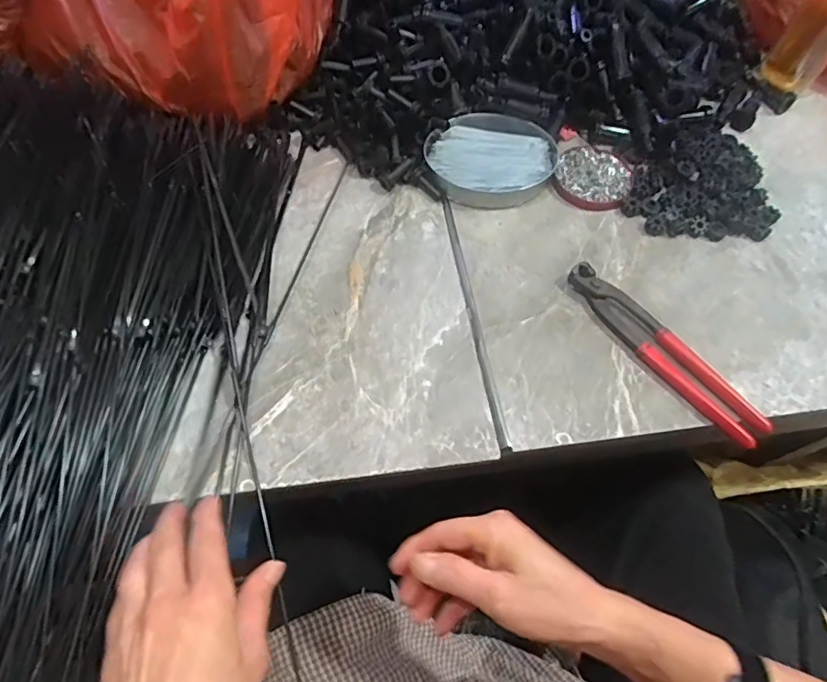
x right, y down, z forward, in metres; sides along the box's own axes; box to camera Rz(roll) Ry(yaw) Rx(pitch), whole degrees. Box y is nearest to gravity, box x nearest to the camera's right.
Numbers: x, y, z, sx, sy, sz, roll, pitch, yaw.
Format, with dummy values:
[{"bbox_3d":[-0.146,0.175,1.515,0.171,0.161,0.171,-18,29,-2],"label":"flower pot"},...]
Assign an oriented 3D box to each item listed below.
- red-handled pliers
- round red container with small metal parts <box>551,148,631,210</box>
[{"bbox_3d":[0.213,0.005,0.456,0.039,0.019,0.197,-31,67,-19],"label":"red-handled pliers"},{"bbox_3d":[0.187,-0.170,0.557,0.075,0.009,0.076,2,61,-3],"label":"round red container with small metal parts"}]

